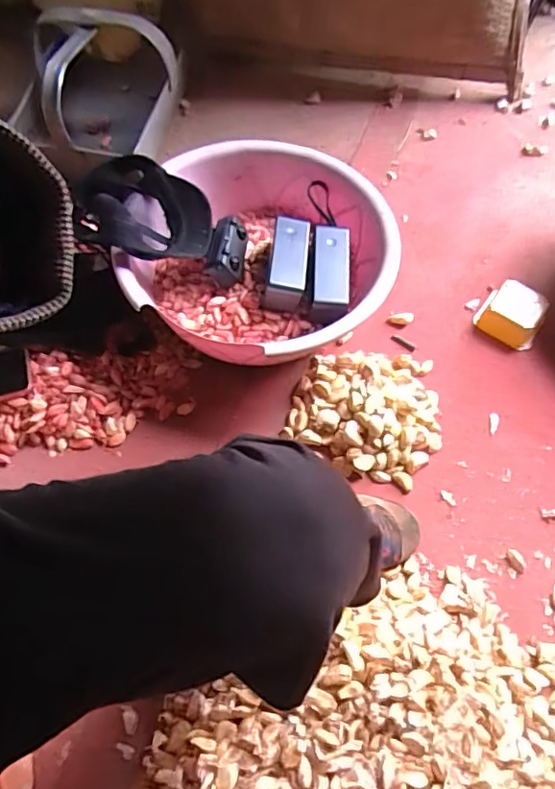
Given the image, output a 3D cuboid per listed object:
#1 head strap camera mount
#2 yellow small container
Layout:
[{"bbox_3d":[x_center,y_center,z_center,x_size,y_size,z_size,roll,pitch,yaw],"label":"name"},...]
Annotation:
[{"bbox_3d":[-0.158,-0.218,0.733,0.226,0.111,0.149,20,64,10],"label":"head strap camera mount"},{"bbox_3d":[0.350,-0.120,0.807,0.090,0.054,0.081,31,63,15],"label":"yellow small container"}]

